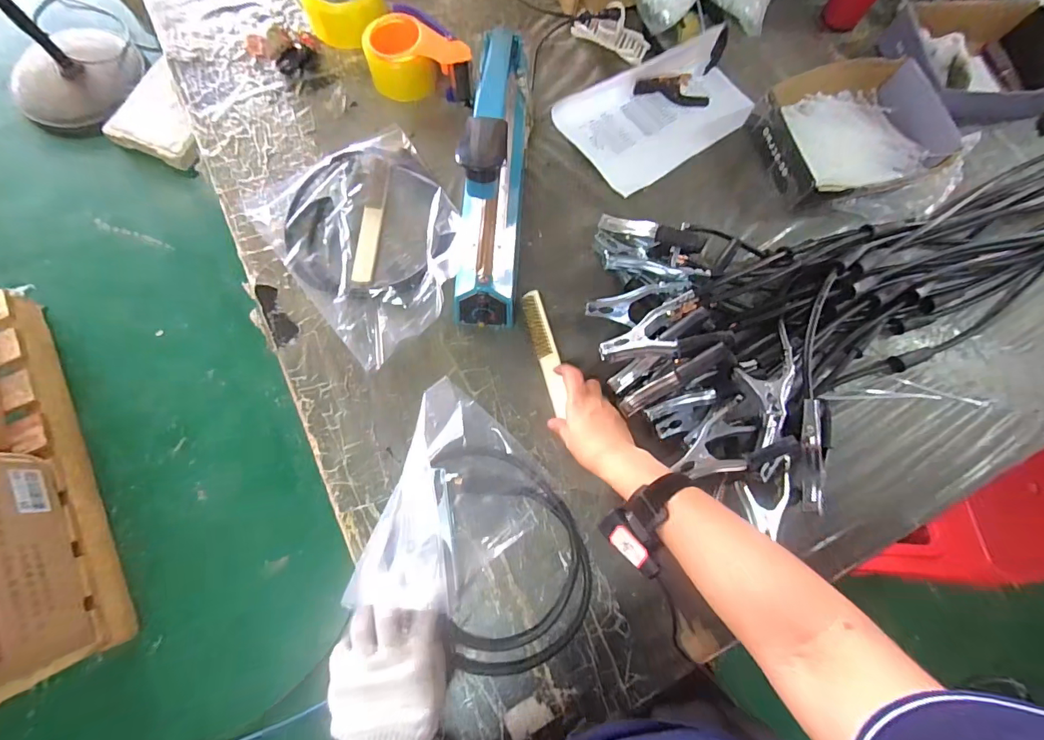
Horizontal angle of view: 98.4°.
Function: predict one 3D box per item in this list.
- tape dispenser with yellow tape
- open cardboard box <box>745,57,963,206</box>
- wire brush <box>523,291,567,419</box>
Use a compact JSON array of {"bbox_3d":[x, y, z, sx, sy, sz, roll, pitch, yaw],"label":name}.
[{"bbox_3d":[-0.152,-0.464,0.670,0.158,0.071,0.104,6,75,0],"label":"tape dispenser with yellow tape"},{"bbox_3d":[0.492,-0.359,0.678,0.262,0.053,0.200,-16,76,-6],"label":"open cardboard box"},{"bbox_3d":[0.031,-0.024,0.574,0.029,0.017,0.163,-12,77,-5],"label":"wire brush"}]

